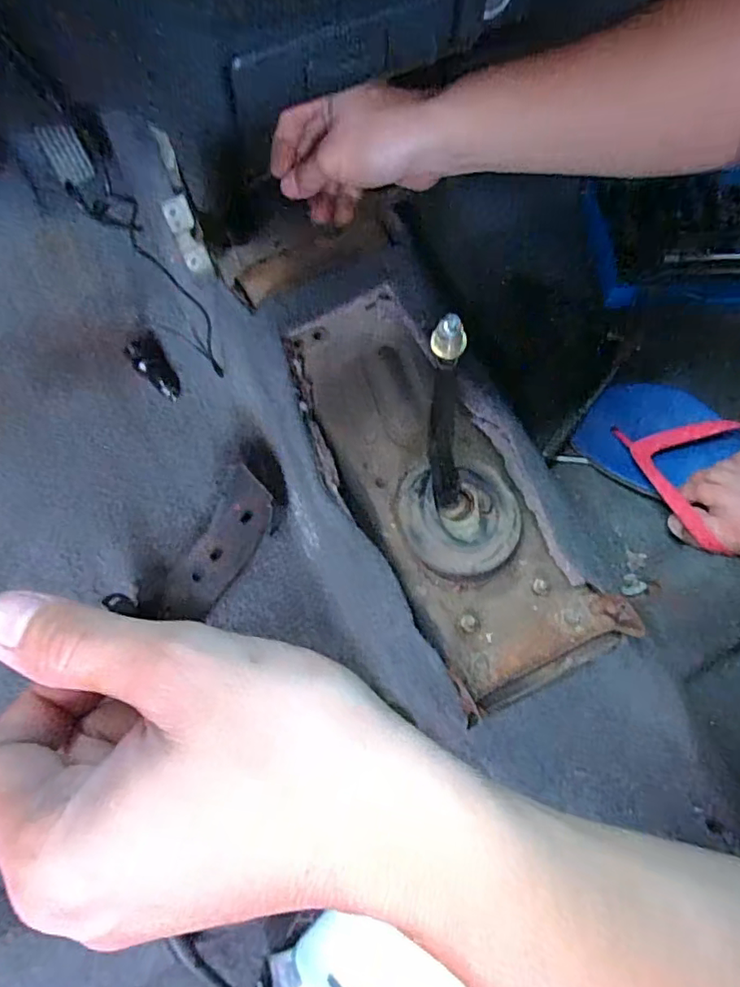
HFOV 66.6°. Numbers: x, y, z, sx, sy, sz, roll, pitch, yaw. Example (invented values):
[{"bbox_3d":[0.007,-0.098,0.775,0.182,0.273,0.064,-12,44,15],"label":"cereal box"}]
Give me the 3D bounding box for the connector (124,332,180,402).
[{"bbox_3d":[-0.245,-0.143,0.648,0.038,0.015,0.080,-36,91,-9],"label":"connector"}]

